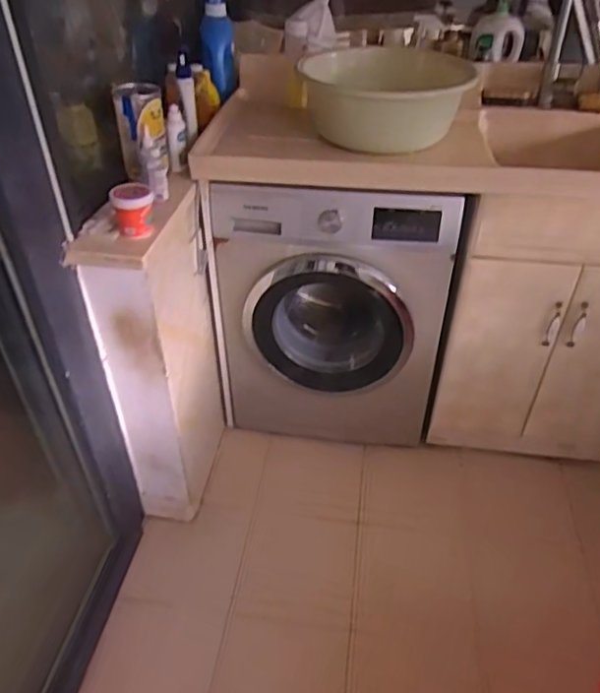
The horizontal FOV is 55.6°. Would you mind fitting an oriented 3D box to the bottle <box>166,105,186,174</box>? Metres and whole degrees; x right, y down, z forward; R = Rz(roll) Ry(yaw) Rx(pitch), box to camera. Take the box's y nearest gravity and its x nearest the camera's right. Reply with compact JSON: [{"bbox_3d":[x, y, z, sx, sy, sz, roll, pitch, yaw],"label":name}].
[{"bbox_3d":[-0.271,-0.455,1.252,0.029,0.137,0.048,3,17,3],"label":"bottle"}]

